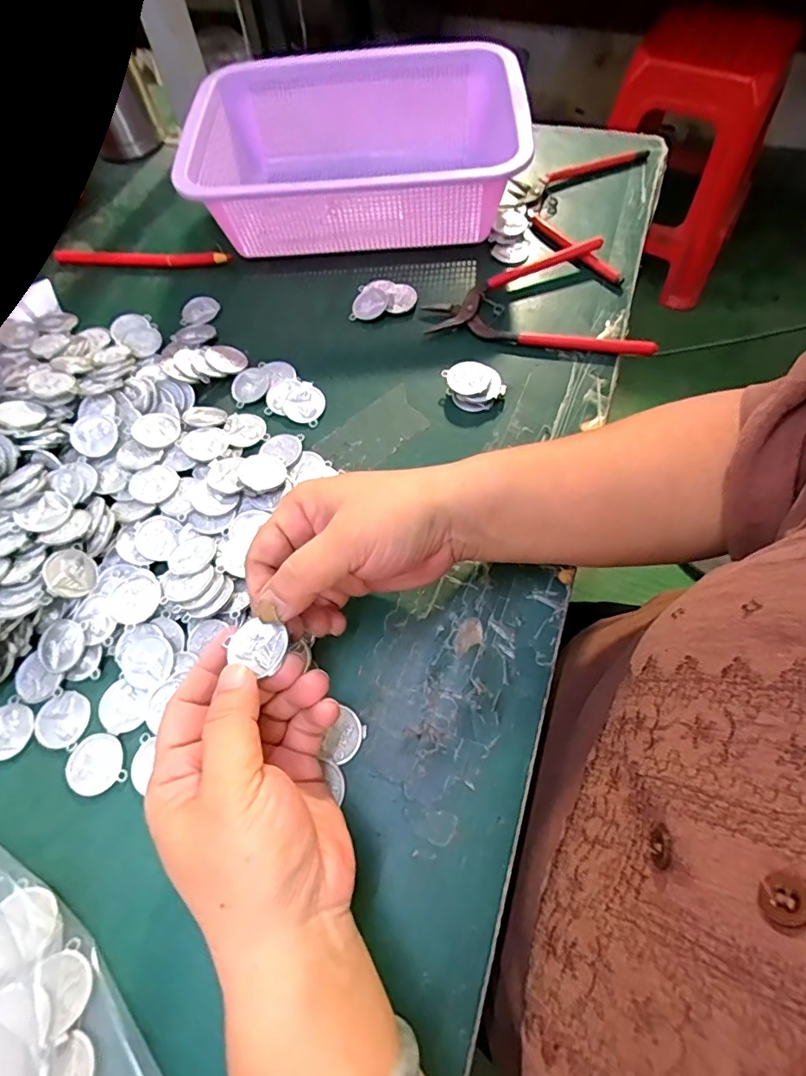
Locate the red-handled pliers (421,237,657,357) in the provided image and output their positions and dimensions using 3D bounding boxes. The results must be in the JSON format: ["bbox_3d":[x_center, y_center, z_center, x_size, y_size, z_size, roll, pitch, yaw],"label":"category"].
[{"bbox_3d":[0.105,-0.189,0.399,0.165,0.015,0.102,8,64,8],"label":"red-handled pliers"}]

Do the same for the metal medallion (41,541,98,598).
[{"bbox_3d":[-0.197,0.021,0.309,0.029,0.004,0.028,27,51,-38],"label":"metal medallion"}]

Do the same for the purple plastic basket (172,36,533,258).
[{"bbox_3d":[-0.036,-0.314,0.434,0.248,0.079,0.175,1,64,4],"label":"purple plastic basket"}]

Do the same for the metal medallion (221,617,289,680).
[{"bbox_3d":[-0.066,0.048,0.234,0.029,0.007,0.022,8,64,8],"label":"metal medallion"}]

